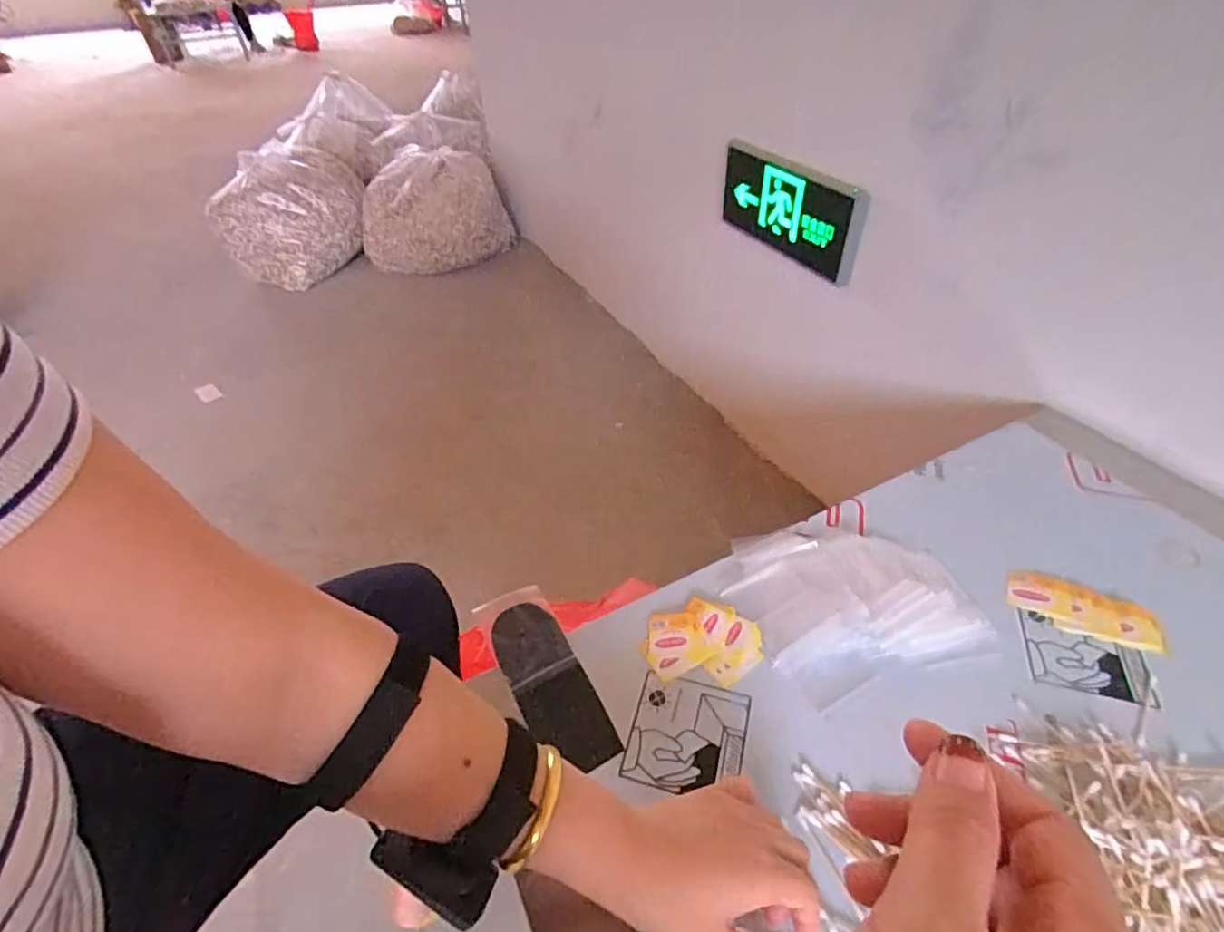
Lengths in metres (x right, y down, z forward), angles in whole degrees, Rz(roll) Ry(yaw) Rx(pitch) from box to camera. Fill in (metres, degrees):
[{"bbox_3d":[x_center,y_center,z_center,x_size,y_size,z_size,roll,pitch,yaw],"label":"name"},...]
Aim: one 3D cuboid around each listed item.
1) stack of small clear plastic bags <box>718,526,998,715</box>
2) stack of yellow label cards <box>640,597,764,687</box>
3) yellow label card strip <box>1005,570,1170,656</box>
[{"bbox_3d":[0.221,0.118,0.565,0.197,0.015,0.184,-13,43,-11],"label":"stack of small clear plastic bags"},{"bbox_3d":[0.082,0.155,0.541,0.101,0.009,0.078,0,42,4],"label":"stack of yellow label cards"},{"bbox_3d":[0.431,0.132,0.547,0.121,0.008,0.057,17,46,21],"label":"yellow label card strip"}]

